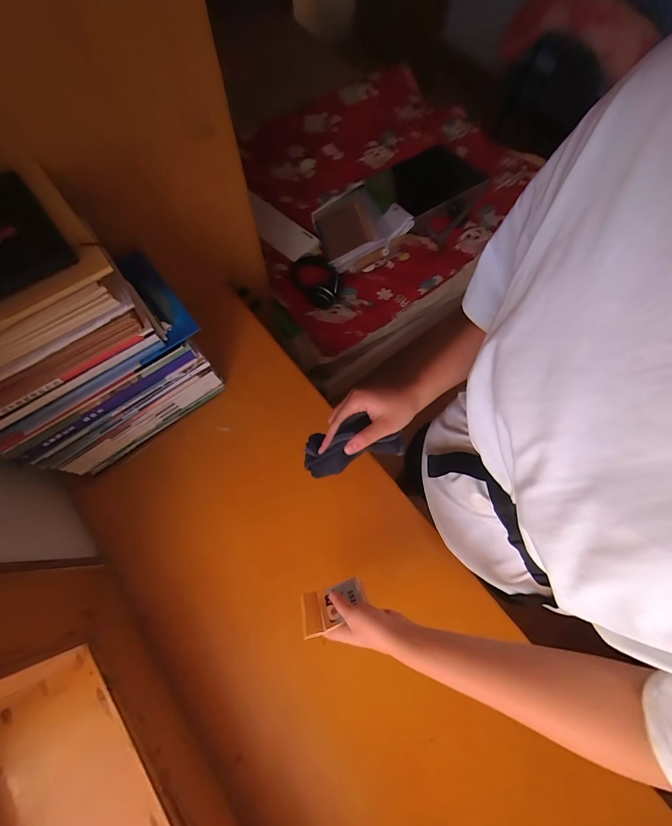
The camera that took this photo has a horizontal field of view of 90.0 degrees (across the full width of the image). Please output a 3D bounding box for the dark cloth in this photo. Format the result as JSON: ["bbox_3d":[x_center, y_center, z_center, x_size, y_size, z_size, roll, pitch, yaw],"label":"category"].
[{"bbox_3d":[0.022,0.038,0.417,0.127,0.049,0.057,-15,71,-4],"label":"dark cloth"}]

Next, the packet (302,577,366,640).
[{"bbox_3d":[-0.005,0.268,0.470,0.092,0.067,0.009,-22,110,1],"label":"packet"}]

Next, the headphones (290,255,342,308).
[{"bbox_3d":[-0.062,-0.444,1.085,0.144,0.060,0.207,-33,74,-13],"label":"headphones"}]

